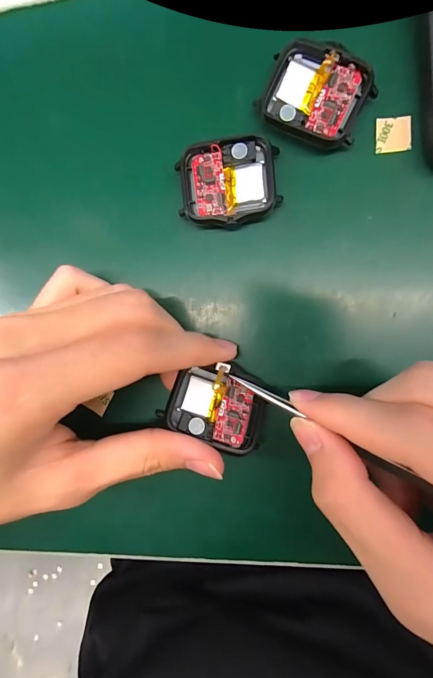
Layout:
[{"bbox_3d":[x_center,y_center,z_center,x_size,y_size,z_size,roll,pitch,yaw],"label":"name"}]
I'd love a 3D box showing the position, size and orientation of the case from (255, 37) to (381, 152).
[{"bbox_3d":[0.046,-0.111,0.144,0.044,0.013,0.036,25,93,8],"label":"case"}]

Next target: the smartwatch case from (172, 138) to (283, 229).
[{"bbox_3d":[0.006,-0.073,0.148,0.045,0.006,0.040,-5,88,9],"label":"smartwatch case"}]

